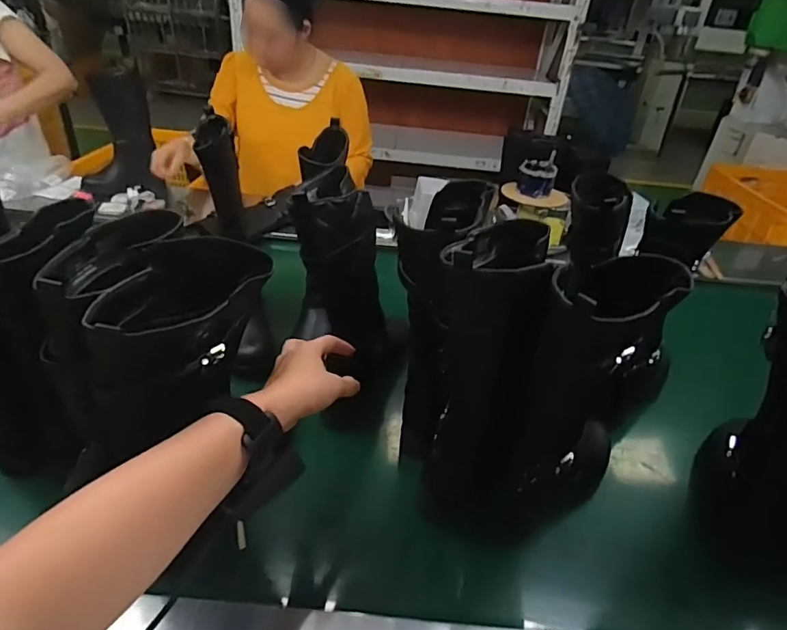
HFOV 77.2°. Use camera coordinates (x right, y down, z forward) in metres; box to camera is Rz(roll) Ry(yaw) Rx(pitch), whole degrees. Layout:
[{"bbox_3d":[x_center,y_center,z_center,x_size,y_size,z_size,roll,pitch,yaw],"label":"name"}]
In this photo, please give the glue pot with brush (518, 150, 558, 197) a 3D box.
[{"bbox_3d":[0.352,-0.340,1.207,0.087,0.086,0.104,15,35,14],"label":"glue pot with brush"}]

